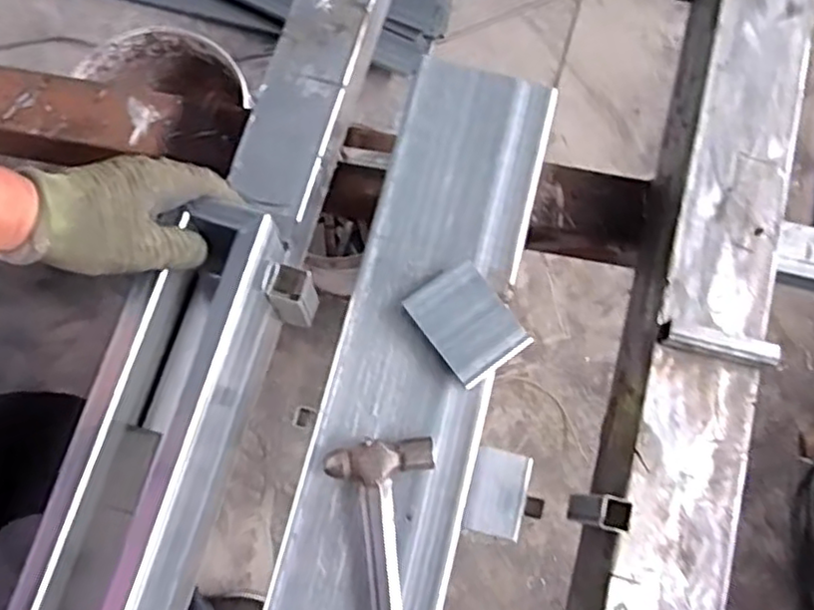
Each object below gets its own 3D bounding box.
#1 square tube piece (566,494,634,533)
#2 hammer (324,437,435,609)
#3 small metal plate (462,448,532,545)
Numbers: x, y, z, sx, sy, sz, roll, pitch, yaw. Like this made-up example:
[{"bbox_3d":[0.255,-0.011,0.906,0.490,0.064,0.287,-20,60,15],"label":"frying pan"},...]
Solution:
[{"bbox_3d":[0.165,0.178,0.594,0.032,0.087,0.027,11,75,1],"label":"square tube piece"},{"bbox_3d":[-0.002,0.285,0.571,0.088,0.030,0.341,-7,76,-4],"label":"hammer"},{"bbox_3d":[0.084,0.173,0.626,0.049,0.011,0.075,14,76,2],"label":"small metal plate"}]

